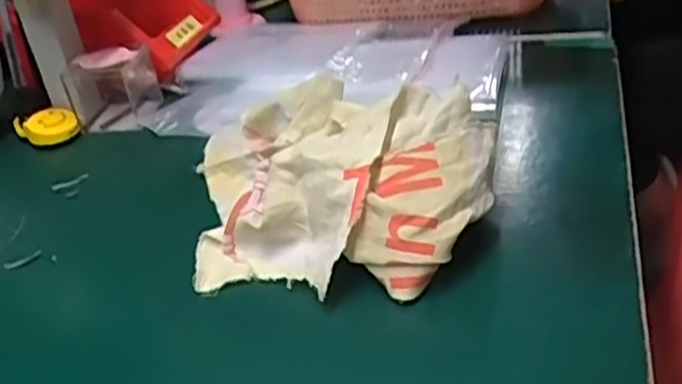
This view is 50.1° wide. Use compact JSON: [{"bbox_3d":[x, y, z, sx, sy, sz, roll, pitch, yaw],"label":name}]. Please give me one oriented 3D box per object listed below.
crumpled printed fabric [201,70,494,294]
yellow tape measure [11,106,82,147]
[{"bbox_3d":[-0.002,-0.016,0.433,0.179,0.066,0.178,-8,31,1],"label":"crumpled printed fabric"},{"bbox_3d":[-0.244,-0.055,0.607,0.042,0.023,0.046,-27,36,-29],"label":"yellow tape measure"}]

